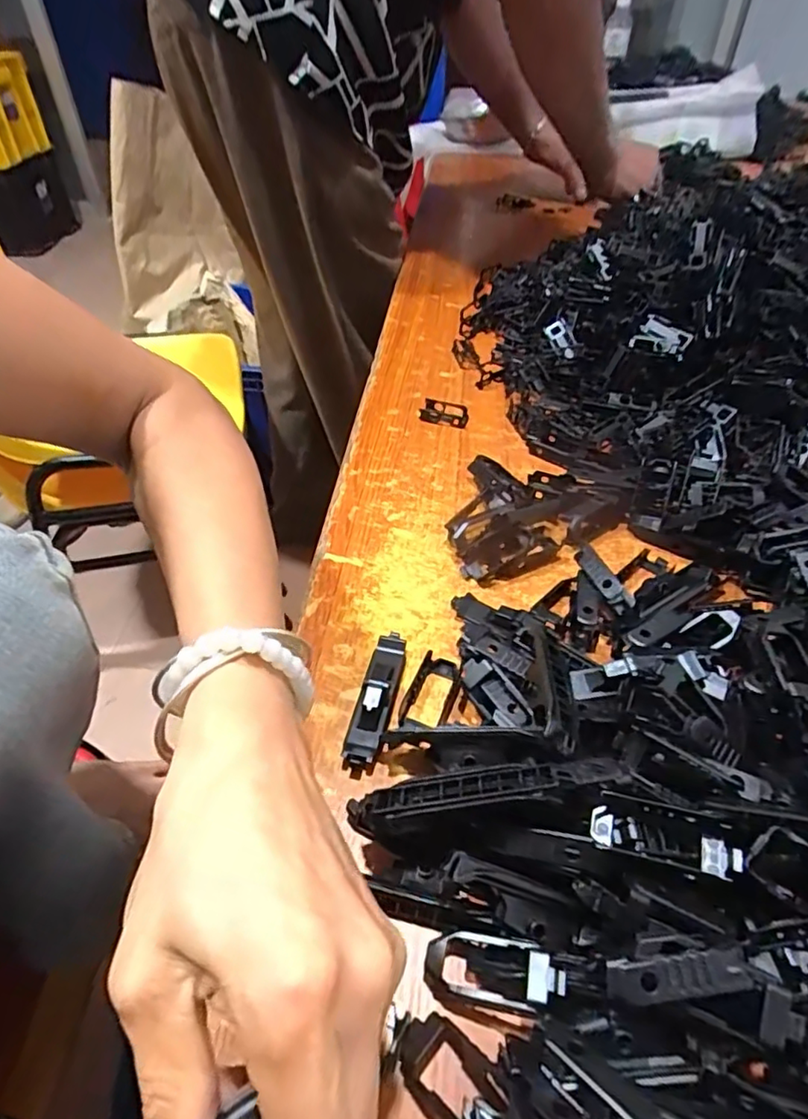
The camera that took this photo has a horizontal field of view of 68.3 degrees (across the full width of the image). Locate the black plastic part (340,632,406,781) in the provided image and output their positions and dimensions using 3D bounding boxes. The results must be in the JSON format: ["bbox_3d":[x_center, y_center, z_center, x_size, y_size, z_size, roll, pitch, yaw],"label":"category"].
[{"bbox_3d":[-0.015,0.075,0.315,0.019,0.009,0.082,8,47,8],"label":"black plastic part"}]

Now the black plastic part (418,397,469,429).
[{"bbox_3d":[0.033,-0.125,0.512,0.040,0.015,0.021,16,49,15],"label":"black plastic part"}]

